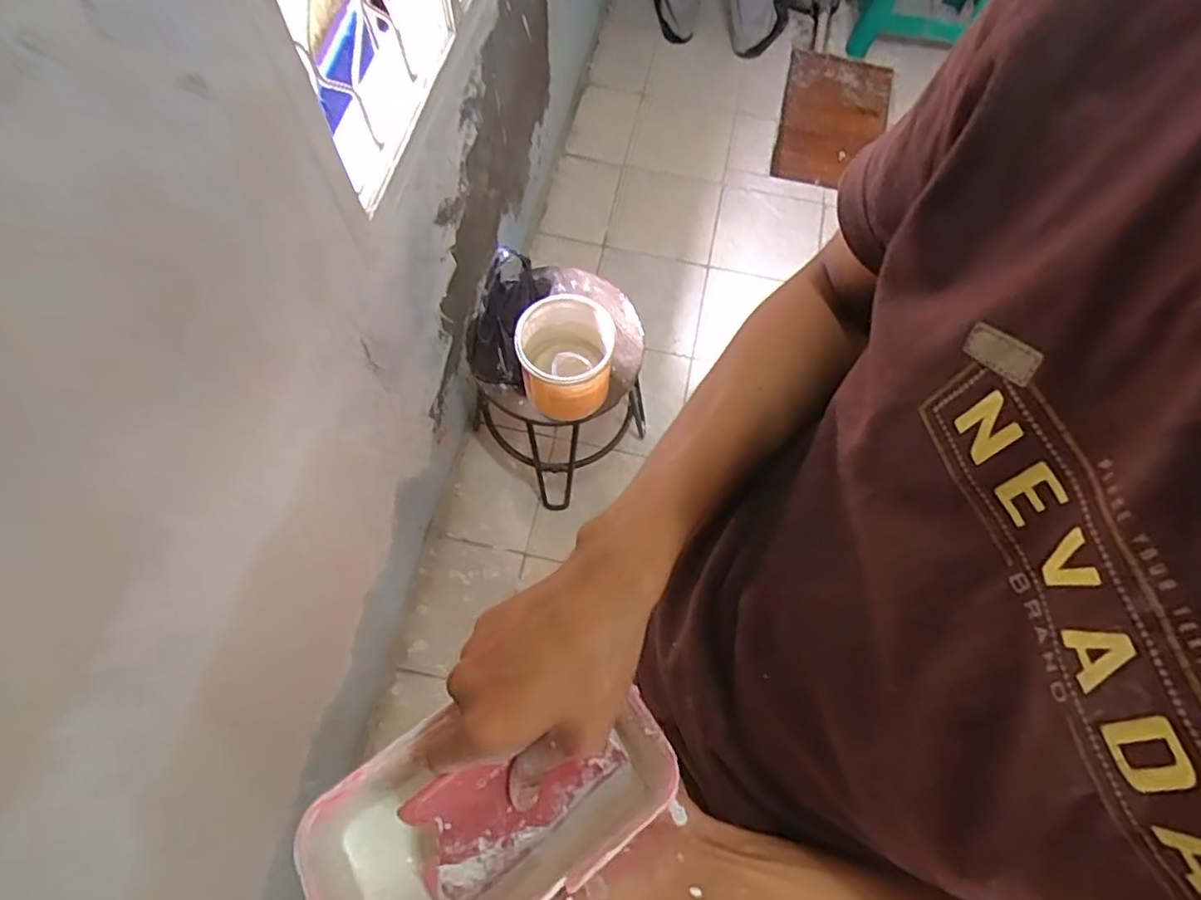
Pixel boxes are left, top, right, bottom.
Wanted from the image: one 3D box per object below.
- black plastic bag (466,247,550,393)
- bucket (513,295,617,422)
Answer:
[{"bbox_3d":[-0.157,-0.214,1.105,0.115,0.259,0.078,23,36,7],"label":"black plastic bag"},{"bbox_3d":[-0.058,-0.151,1.098,0.152,0.159,0.149,1,69,-2],"label":"bucket"}]

